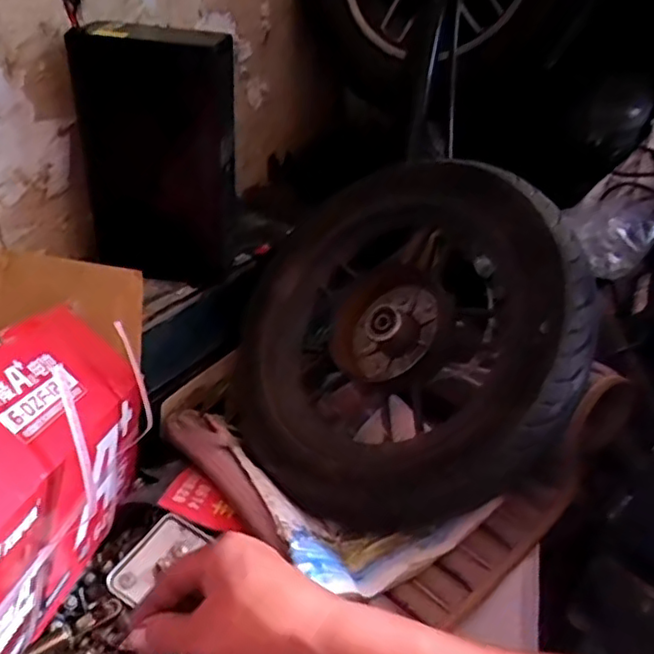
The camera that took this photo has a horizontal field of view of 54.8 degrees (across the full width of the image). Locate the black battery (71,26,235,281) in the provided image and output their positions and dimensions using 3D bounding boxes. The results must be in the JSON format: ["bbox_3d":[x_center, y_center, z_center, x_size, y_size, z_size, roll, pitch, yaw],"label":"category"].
[{"bbox_3d":[-0.169,-0.175,0.654,0.146,0.240,0.069,8,34,5],"label":"black battery"}]

